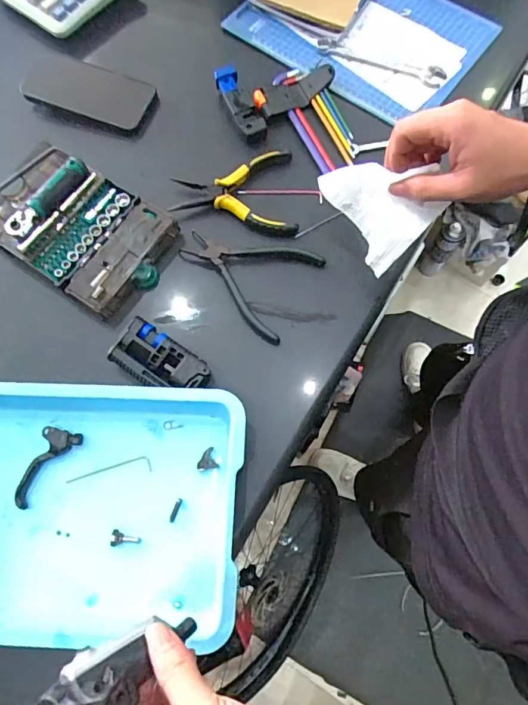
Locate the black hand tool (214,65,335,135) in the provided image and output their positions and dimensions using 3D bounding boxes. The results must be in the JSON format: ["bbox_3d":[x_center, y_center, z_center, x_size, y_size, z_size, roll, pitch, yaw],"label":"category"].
[{"bbox_3d":[0.019,-0.335,0.570,0.136,0.017,0.090,-25,76,-7],"label":"black hand tool"}]

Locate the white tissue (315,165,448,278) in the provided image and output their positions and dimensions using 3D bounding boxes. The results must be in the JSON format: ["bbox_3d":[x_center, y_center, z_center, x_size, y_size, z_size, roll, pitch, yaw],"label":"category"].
[{"bbox_3d":[0.111,-0.153,0.446,0.053,0.090,0.123,-32,77,-8],"label":"white tissue"}]

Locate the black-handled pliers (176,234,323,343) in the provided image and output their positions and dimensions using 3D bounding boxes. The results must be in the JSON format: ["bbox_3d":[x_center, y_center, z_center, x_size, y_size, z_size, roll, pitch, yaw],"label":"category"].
[{"bbox_3d":[-0.023,-0.092,0.511,0.147,0.011,0.112,30,77,8],"label":"black-handled pliers"}]

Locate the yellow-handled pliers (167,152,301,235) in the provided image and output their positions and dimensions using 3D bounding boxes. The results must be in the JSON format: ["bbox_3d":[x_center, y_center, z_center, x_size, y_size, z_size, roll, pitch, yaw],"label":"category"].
[{"bbox_3d":[-0.035,-0.187,0.533,0.137,0.011,0.107,-4,75,-1],"label":"yellow-handled pliers"}]

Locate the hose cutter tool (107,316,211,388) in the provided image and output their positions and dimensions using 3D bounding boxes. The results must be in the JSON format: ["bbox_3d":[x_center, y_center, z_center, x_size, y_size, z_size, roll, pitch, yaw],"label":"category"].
[{"bbox_3d":[-0.106,0.011,0.474,0.099,0.026,0.052,31,77,8],"label":"hose cutter tool"}]

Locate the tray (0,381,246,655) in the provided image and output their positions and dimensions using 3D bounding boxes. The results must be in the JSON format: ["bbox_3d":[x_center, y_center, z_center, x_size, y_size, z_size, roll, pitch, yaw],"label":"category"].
[{"bbox_3d":[-0.183,0.143,0.432,0.314,0.047,0.219,2,75,1],"label":"tray"}]

